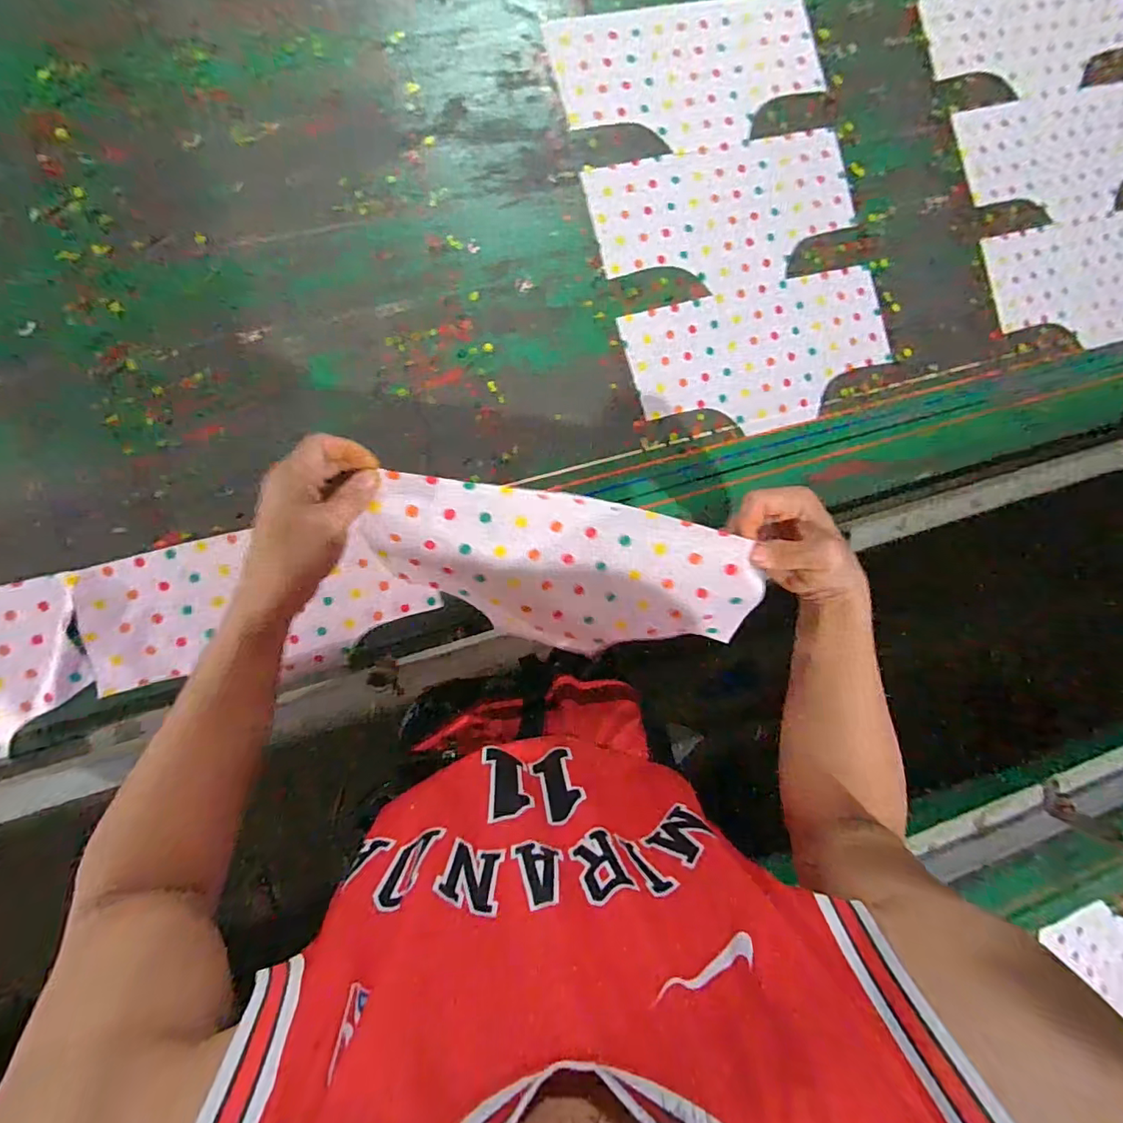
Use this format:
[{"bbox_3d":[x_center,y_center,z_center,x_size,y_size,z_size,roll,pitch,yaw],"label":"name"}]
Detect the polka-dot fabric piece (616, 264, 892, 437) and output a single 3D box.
[{"bbox_3d":[0.241,-0.242,0.627,0.319,0.004,0.163,-17,92,-9],"label":"polka-dot fabric piece"}]

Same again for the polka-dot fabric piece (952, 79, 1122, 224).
[{"bbox_3d":[0.673,-0.535,0.701,0.319,0.009,0.161,-18,96,-10],"label":"polka-dot fabric piece"}]

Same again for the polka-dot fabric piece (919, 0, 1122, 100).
[{"bbox_3d":[0.620,-0.692,0.693,0.317,0.007,0.163,-18,92,-9],"label":"polka-dot fabric piece"}]

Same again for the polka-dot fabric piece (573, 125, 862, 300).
[{"bbox_3d":[0.198,-0.403,0.623,0.319,0.005,0.161,-17,92,-9],"label":"polka-dot fabric piece"}]

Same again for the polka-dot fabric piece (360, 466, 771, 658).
[{"bbox_3d":[-0.001,0.016,0.459,0.312,0.040,0.157,12,126,-3],"label":"polka-dot fabric piece"}]

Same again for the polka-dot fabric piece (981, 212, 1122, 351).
[{"bbox_3d":[0.712,-0.372,0.704,0.323,0.009,0.167,-16,92,-9],"label":"polka-dot fabric piece"}]

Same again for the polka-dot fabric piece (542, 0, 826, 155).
[{"bbox_3d":[0.157,-0.564,0.617,0.320,0.005,0.163,-16,92,-9],"label":"polka-dot fabric piece"}]

